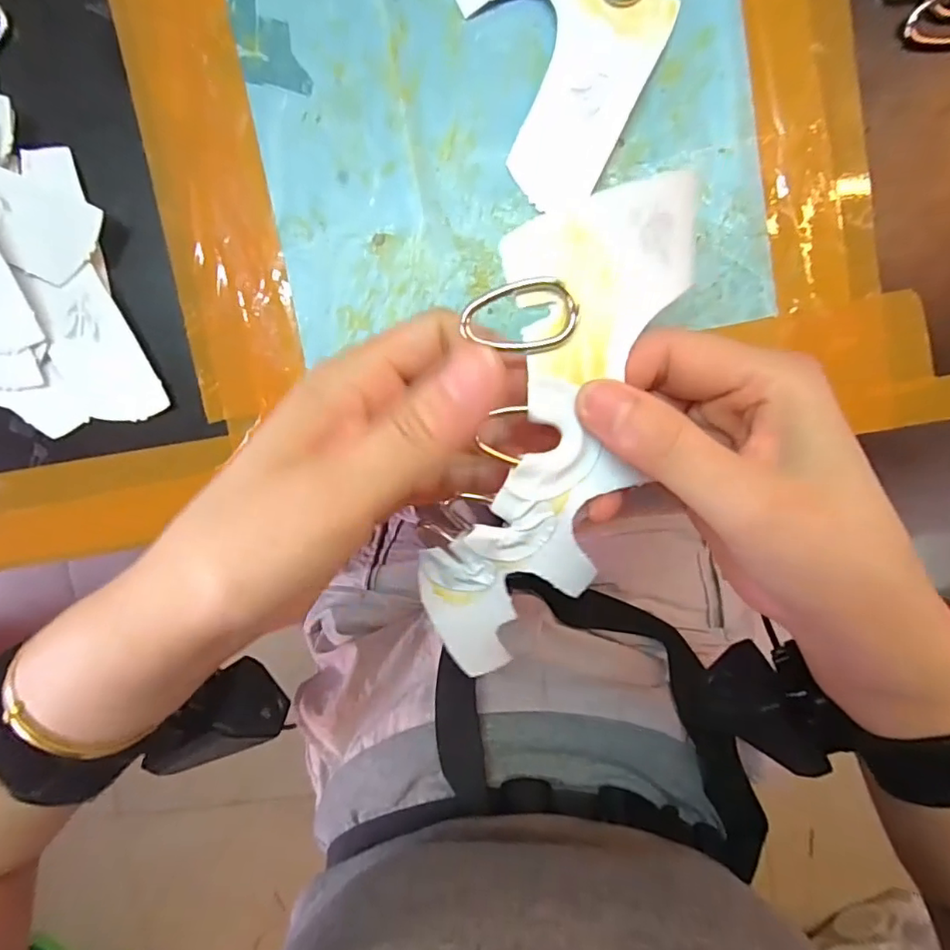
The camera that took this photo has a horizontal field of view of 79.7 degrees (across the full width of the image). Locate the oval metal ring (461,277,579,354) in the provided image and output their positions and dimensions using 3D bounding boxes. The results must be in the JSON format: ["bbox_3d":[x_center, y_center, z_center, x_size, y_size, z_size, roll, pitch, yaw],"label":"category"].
[{"bbox_3d":[0.014,-0.045,0.163,0.032,0.004,0.021,-17,102,-3],"label":"oval metal ring"}]

